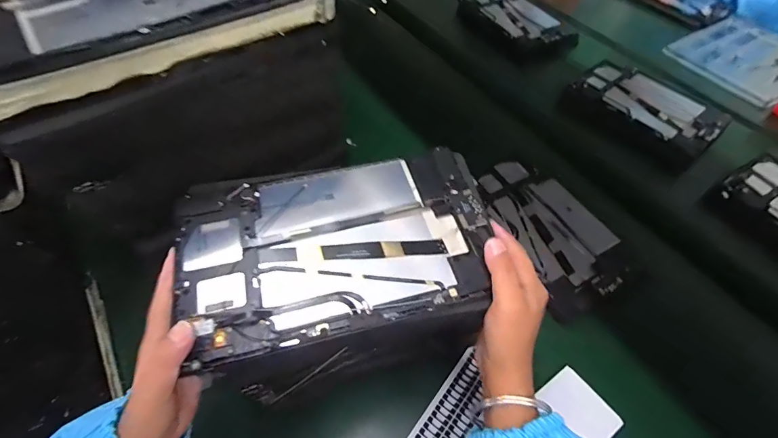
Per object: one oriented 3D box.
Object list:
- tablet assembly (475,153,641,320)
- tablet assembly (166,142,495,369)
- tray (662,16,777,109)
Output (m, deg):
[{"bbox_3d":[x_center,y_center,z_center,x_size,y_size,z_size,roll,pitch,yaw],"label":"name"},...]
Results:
[{"bbox_3d":[0.219,0.004,0.552,0.145,0.016,0.242,-18,55,-17],"label":"tablet assembly"},{"bbox_3d":[-0.037,0.018,0.317,0.236,0.008,0.151,-11,55,-9],"label":"tablet assembly"},{"bbox_3d":[0.759,-0.346,0.845,0.297,0.024,0.217,-29,60,-20],"label":"tray"}]

